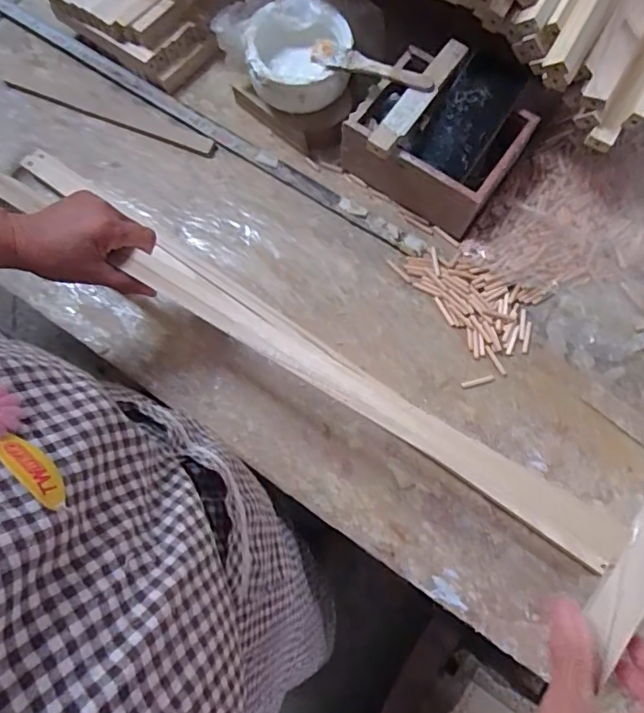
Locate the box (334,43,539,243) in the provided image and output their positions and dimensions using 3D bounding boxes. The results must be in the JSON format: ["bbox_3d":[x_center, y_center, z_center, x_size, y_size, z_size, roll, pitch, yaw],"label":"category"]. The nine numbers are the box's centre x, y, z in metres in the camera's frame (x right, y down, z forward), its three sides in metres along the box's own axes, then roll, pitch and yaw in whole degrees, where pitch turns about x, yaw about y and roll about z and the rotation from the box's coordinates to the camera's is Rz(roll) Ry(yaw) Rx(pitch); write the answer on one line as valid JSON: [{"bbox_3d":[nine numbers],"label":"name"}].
[{"bbox_3d":[0.141,-0.268,0.634,0.179,0.107,0.168,35,79,9],"label":"box"}]

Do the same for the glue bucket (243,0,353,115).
[{"bbox_3d":[-0.029,-0.363,0.634,0.127,0.058,0.124,-11,76,-2],"label":"glue bucket"}]

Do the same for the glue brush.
[{"bbox_3d":[0.058,-0.330,0.595,0.141,0.014,0.033,16,77,5],"label":"glue brush"}]

